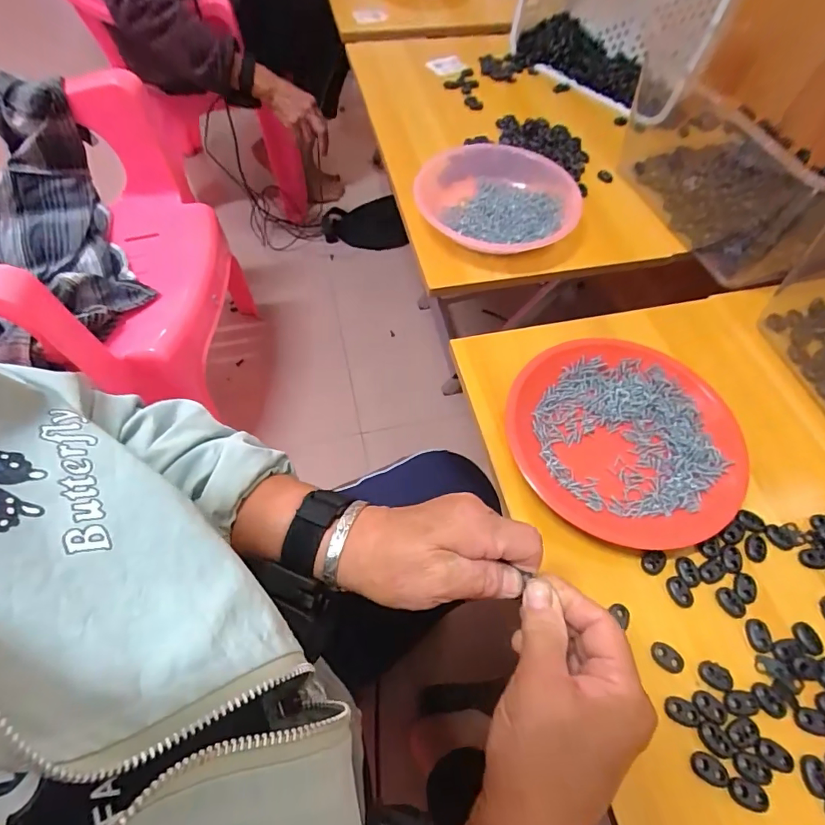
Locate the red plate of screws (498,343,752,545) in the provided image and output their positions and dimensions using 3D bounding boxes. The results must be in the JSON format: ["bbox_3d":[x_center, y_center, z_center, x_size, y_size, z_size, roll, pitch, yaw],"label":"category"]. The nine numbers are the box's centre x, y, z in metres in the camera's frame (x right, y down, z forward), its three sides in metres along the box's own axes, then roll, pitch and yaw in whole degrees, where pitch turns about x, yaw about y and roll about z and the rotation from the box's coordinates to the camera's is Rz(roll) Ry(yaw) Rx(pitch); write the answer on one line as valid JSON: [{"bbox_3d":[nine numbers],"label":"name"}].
[{"bbox_3d":[0.184,0.017,0.408,0.189,0.024,0.184,1,59,-1],"label":"red plate of screws"}]

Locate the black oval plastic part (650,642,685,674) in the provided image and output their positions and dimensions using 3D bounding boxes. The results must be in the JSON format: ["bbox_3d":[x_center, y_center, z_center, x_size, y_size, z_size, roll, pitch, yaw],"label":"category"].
[{"bbox_3d":[0.179,0.172,0.327,0.022,0.004,0.016,30,62,15],"label":"black oval plastic part"}]

